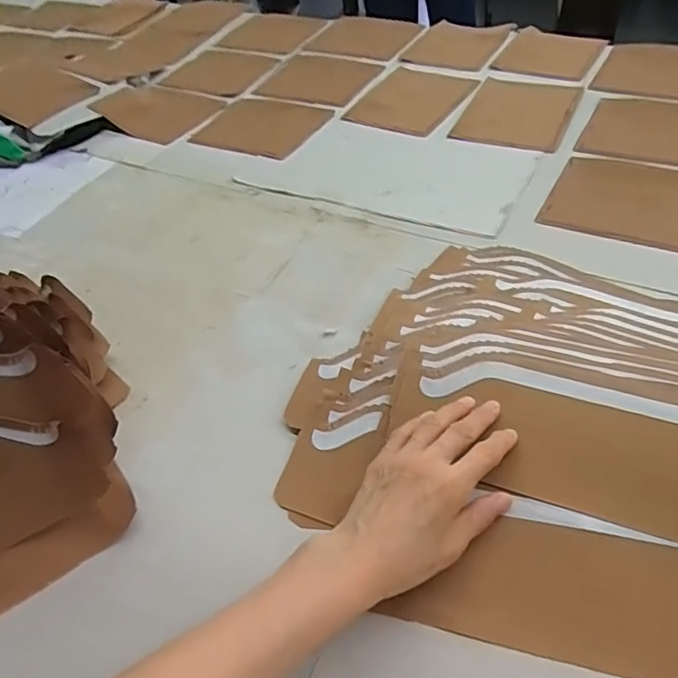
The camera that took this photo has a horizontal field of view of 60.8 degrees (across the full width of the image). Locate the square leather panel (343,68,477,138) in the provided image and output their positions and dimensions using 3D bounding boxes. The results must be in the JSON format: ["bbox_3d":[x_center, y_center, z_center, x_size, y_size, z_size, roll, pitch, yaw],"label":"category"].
[{"bbox_3d":[0.112,-0.364,0.879,0.152,0.008,0.198,19,51,25],"label":"square leather panel"}]

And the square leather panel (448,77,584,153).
[{"bbox_3d":[0.252,-0.318,0.810,0.140,0.007,0.170,18,54,22],"label":"square leather panel"}]

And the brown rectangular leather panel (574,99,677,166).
[{"bbox_3d":[0.421,-0.269,0.752,0.180,0.010,0.158,19,50,25],"label":"brown rectangular leather panel"}]

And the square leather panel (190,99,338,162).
[{"bbox_3d":[-0.116,-0.320,0.868,0.179,0.011,0.140,19,50,25],"label":"square leather panel"}]

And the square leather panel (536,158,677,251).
[{"bbox_3d":[0.338,-0.158,0.655,0.178,0.006,0.149,21,51,26],"label":"square leather panel"}]

